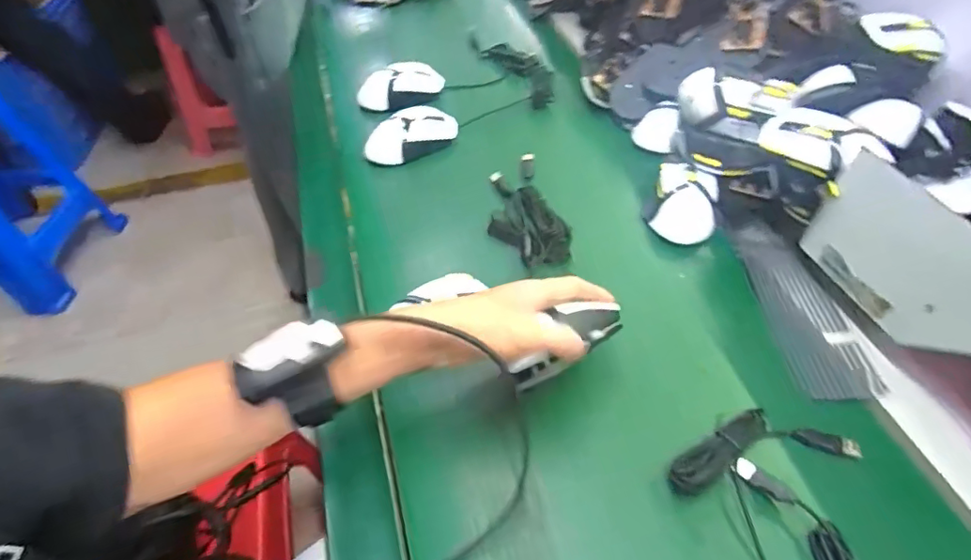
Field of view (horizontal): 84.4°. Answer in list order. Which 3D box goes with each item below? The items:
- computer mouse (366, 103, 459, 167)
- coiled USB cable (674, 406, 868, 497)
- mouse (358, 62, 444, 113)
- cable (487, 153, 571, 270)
[{"bbox_3d":[-0.096,-0.185,0.697,0.122,0.047,0.062,-19,53,-13],"label":"computer mouse"},{"bbox_3d":[0.216,0.132,0.428,0.155,0.022,0.049,-11,51,-7],"label":"coiled USB cable"},{"bbox_3d":[-0.122,-0.276,0.776,0.126,0.046,0.062,-12,51,-8],"label":"mouse"},{"bbox_3d":[0.041,-0.081,0.613,0.084,0.018,0.187,-13,52,-9],"label":"cable"}]

